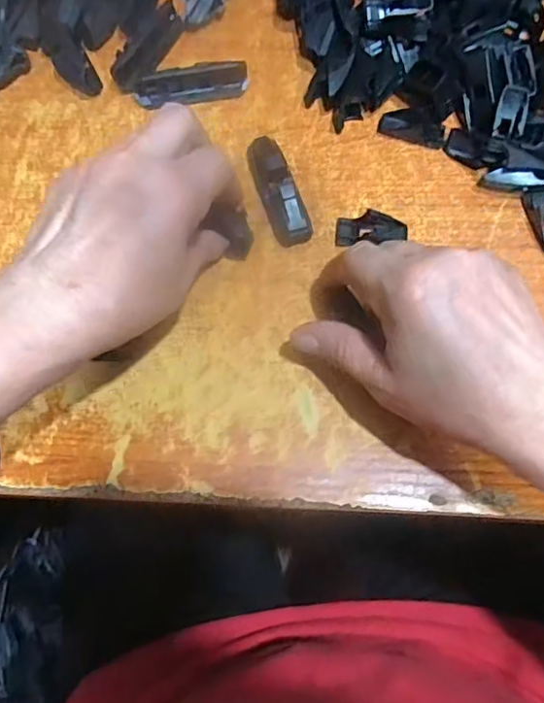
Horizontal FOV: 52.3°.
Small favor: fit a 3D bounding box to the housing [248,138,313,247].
[{"bbox_3d":[0.005,-0.100,0.335,0.024,0.023,0.078,-16,71,-5],"label":"housing"}]

